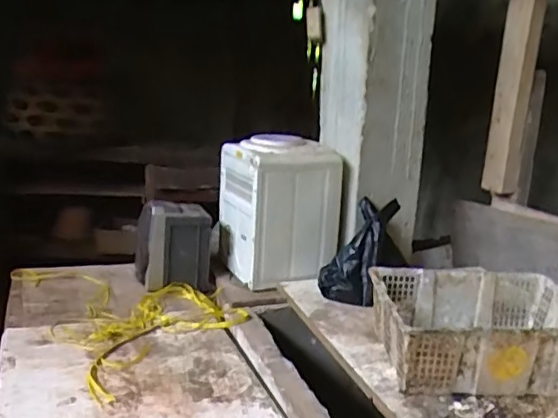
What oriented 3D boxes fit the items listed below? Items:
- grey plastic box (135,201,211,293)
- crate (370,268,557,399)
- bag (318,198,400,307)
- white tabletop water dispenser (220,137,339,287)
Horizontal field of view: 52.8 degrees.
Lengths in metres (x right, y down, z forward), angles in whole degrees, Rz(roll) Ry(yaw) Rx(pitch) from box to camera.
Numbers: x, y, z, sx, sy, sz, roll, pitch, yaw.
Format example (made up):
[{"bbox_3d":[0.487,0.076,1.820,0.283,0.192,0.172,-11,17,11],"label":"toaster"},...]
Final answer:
[{"bbox_3d":[-0.338,0.119,1.825,0.253,0.261,0.158,1,14,-10],"label":"grey plastic box"},{"bbox_3d":[0.472,0.292,1.340,0.473,0.176,0.333,3,14,-3],"label":"crate"},{"bbox_3d":[0.234,0.114,1.675,0.162,0.345,0.112,12,-24,34],"label":"bag"},{"bbox_3d":[0.002,-0.008,1.851,0.308,0.424,0.327,-3,15,-24],"label":"white tabletop water dispenser"}]

